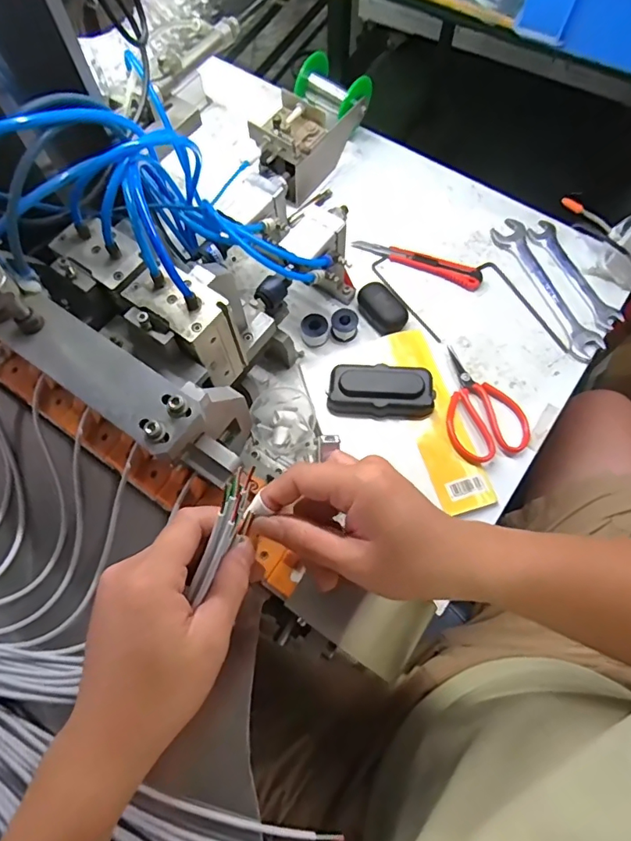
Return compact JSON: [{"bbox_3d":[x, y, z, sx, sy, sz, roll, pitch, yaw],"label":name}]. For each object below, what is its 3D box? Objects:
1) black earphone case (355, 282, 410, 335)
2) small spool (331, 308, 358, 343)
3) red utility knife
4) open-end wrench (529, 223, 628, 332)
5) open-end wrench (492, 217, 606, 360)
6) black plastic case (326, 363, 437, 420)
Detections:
[{"bbox_3d":[0.074,-0.125,0.552,0.035,0.027,0.062,-39,73,-14],"label":"black earphone case"},{"bbox_3d":[0.032,-0.106,0.547,0.029,0.025,0.028,3,68,2],"label":"small spool"},{"bbox_3d":[0.123,-0.192,0.587,0.153,0.011,0.024,25,71,10],"label":"red utility knife"},{"bbox_3d":[0.301,-0.171,0.574,0.031,0.010,0.156,-22,70,-8],"label":"open-end wrench"},{"bbox_3d":[0.264,-0.155,0.570,0.038,0.008,0.195,-20,69,-7],"label":"open-end wrench"},{"bbox_3d":[0.067,-0.031,0.513,0.107,0.031,0.051,3,68,2],"label":"black plastic case"}]

